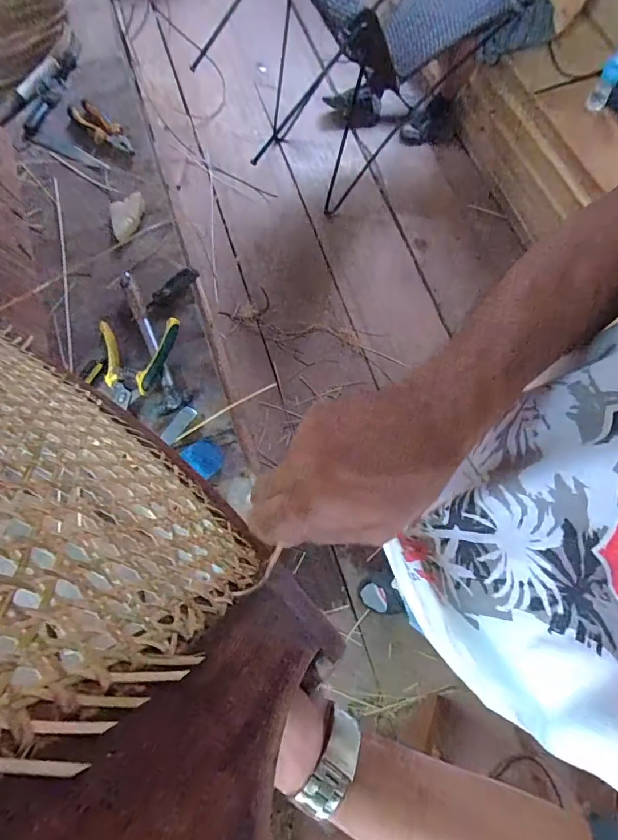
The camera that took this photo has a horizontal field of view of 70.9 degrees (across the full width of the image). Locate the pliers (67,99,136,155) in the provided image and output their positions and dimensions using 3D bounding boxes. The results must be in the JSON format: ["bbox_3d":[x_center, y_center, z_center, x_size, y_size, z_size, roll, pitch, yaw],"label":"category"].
[{"bbox_3d":[-0.389,-0.546,0.813,0.167,0.014,0.050,41,79,12],"label":"pliers"}]

